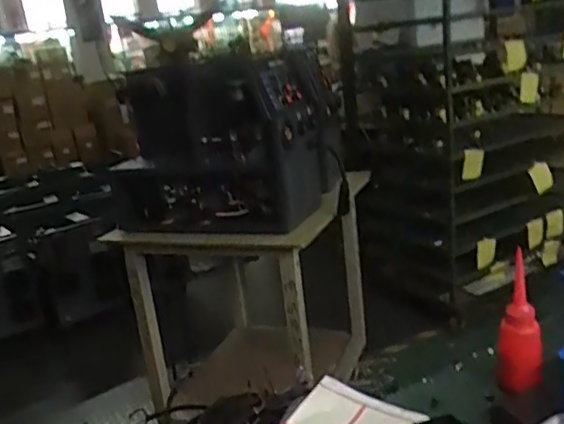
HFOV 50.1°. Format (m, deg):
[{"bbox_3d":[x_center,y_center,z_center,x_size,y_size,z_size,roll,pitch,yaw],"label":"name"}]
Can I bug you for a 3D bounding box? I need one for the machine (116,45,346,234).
[{"bbox_3d":[-0.149,-0.202,1.718,0.531,0.431,0.472,0,18,25],"label":"machine"}]

